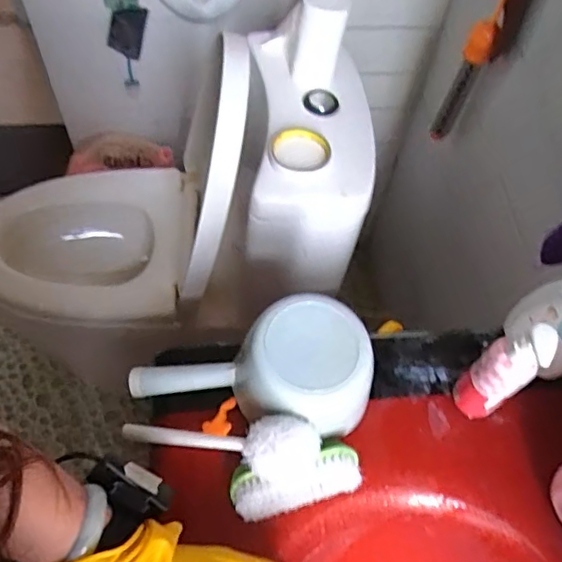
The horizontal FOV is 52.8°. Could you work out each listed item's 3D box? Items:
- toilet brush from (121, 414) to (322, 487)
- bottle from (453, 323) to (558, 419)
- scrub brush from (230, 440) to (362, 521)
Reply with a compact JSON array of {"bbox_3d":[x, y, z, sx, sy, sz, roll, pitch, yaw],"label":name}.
[{"bbox_3d":[-0.069,0.162,0.567,0.213,0.066,0.052,-2,55,26],"label":"toilet brush"},{"bbox_3d":[0.216,0.093,0.563,0.036,0.177,0.046,-28,64,-18],"label":"bottle"},{"bbox_3d":[0.014,0.197,0.562,0.130,0.051,0.051,-12,60,-10],"label":"scrub brush"}]

